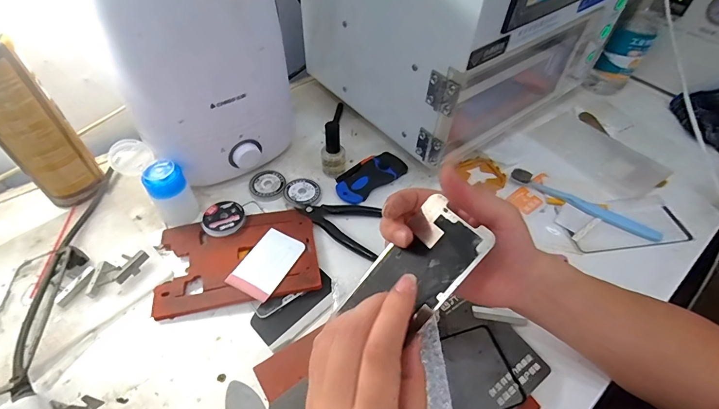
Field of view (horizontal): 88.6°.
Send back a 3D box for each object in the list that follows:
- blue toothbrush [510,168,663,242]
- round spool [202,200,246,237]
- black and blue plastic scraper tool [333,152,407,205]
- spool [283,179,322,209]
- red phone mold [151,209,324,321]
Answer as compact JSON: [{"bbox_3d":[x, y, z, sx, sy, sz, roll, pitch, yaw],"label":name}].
[{"bbox_3d":[0.286,-0.001,0.471,0.186,0.020,0.018,26,55,17],"label":"blue toothbrush"},{"bbox_3d":[-0.161,0.017,0.436,0.047,0.010,0.044,2,51,-2],"label":"round spool"},{"bbox_3d":[0.014,-0.040,0.496,0.104,0.010,0.052,-32,60,-25],"label":"black and blue plastic scraper tool"},{"bbox_3d":[-0.073,-0.017,0.474,0.045,0.007,0.050,-31,59,-25],"label":"spool"},{"bbox_3d":[-0.134,0.059,0.411,0.169,0.009,0.107,-8,52,-10],"label":"red phone mold"}]

